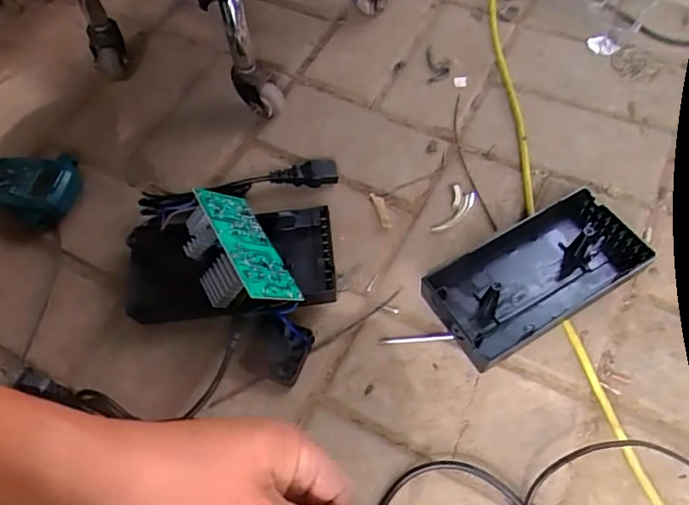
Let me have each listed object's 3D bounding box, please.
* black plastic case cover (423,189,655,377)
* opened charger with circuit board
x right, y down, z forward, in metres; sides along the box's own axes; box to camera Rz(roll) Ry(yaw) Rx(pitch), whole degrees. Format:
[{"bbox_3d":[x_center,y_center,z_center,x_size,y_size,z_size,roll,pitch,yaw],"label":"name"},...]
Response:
[{"bbox_3d":[0.161,0.021,0.480,0.181,0.038,0.089,-30,63,-12],"label":"black plastic case cover"},{"bbox_3d":[-0.105,0.001,0.490,0.181,0.075,0.108,1,61,5],"label":"opened charger with circuit board"}]

